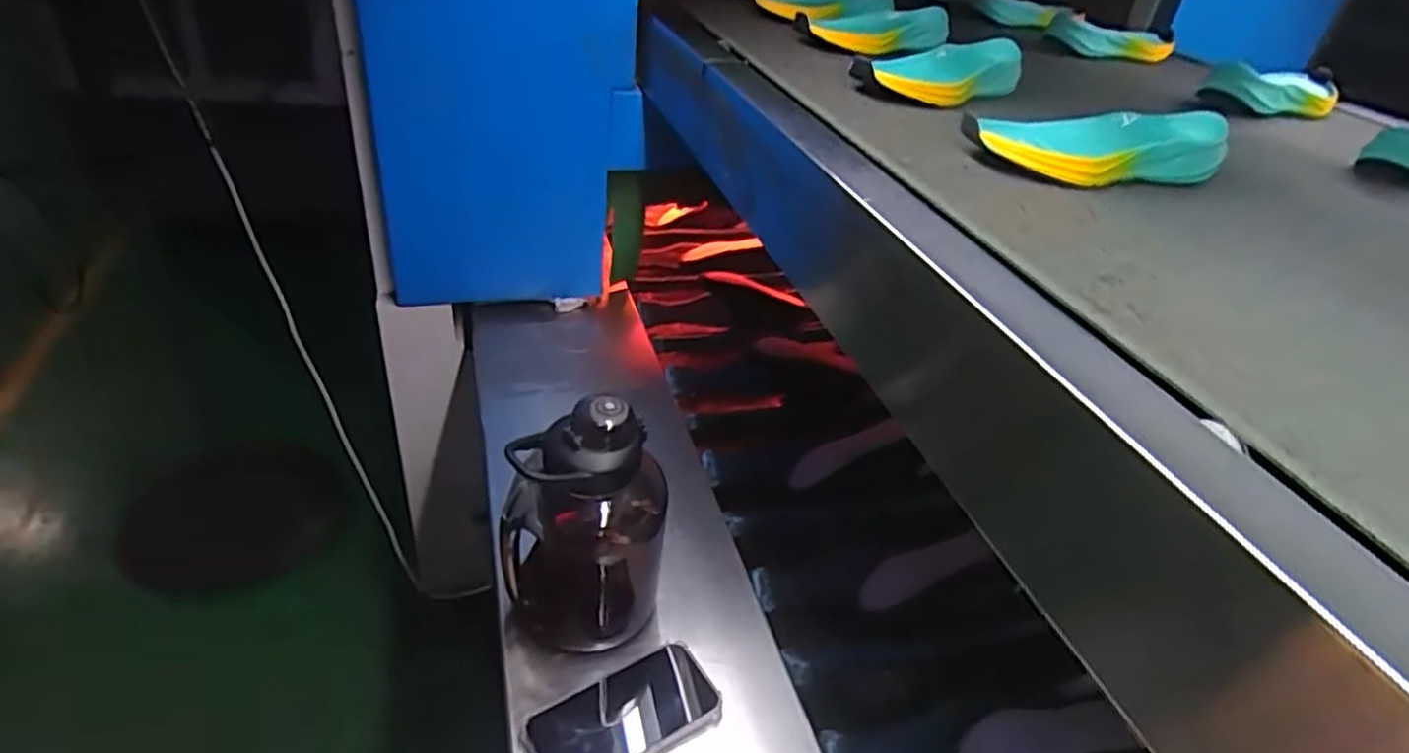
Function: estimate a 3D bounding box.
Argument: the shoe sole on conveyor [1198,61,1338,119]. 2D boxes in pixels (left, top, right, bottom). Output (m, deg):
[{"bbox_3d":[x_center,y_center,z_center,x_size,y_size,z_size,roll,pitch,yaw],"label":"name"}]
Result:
[{"bbox_3d":[0.650,-0.321,0.838,0.221,0.040,0.074,-12,39,-26],"label":"shoe sole on conveyor"}]

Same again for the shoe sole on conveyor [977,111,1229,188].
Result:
[{"bbox_3d":[0.294,-0.177,0.566,0.193,0.041,0.079,-4,36,-15],"label":"shoe sole on conveyor"}]

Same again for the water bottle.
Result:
[{"bbox_3d":[-0.100,0.126,0.634,0.126,0.240,0.103,1,30,1],"label":"water bottle"}]

